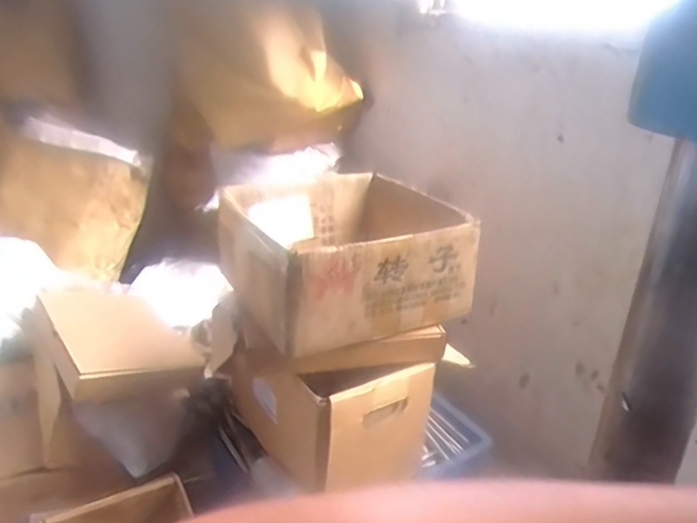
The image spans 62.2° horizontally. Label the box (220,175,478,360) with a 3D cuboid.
[{"bbox_3d":[-0.013,-0.023,0.880,0.313,0.139,0.328,-9,26,-24],"label":"box"}]

